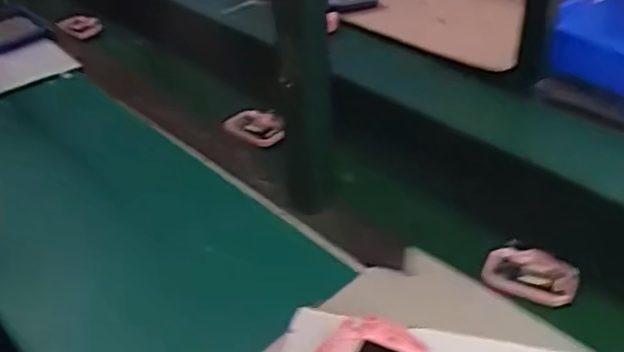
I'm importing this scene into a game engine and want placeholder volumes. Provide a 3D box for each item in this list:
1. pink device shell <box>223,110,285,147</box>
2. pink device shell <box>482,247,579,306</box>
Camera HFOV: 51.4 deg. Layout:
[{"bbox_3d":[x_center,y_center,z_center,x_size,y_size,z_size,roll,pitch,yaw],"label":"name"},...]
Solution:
[{"bbox_3d":[-0.079,-0.072,0.911,0.095,0.033,0.042,23,44,33],"label":"pink device shell"},{"bbox_3d":[0.221,0.099,0.658,0.088,0.026,0.055,6,37,15],"label":"pink device shell"}]

